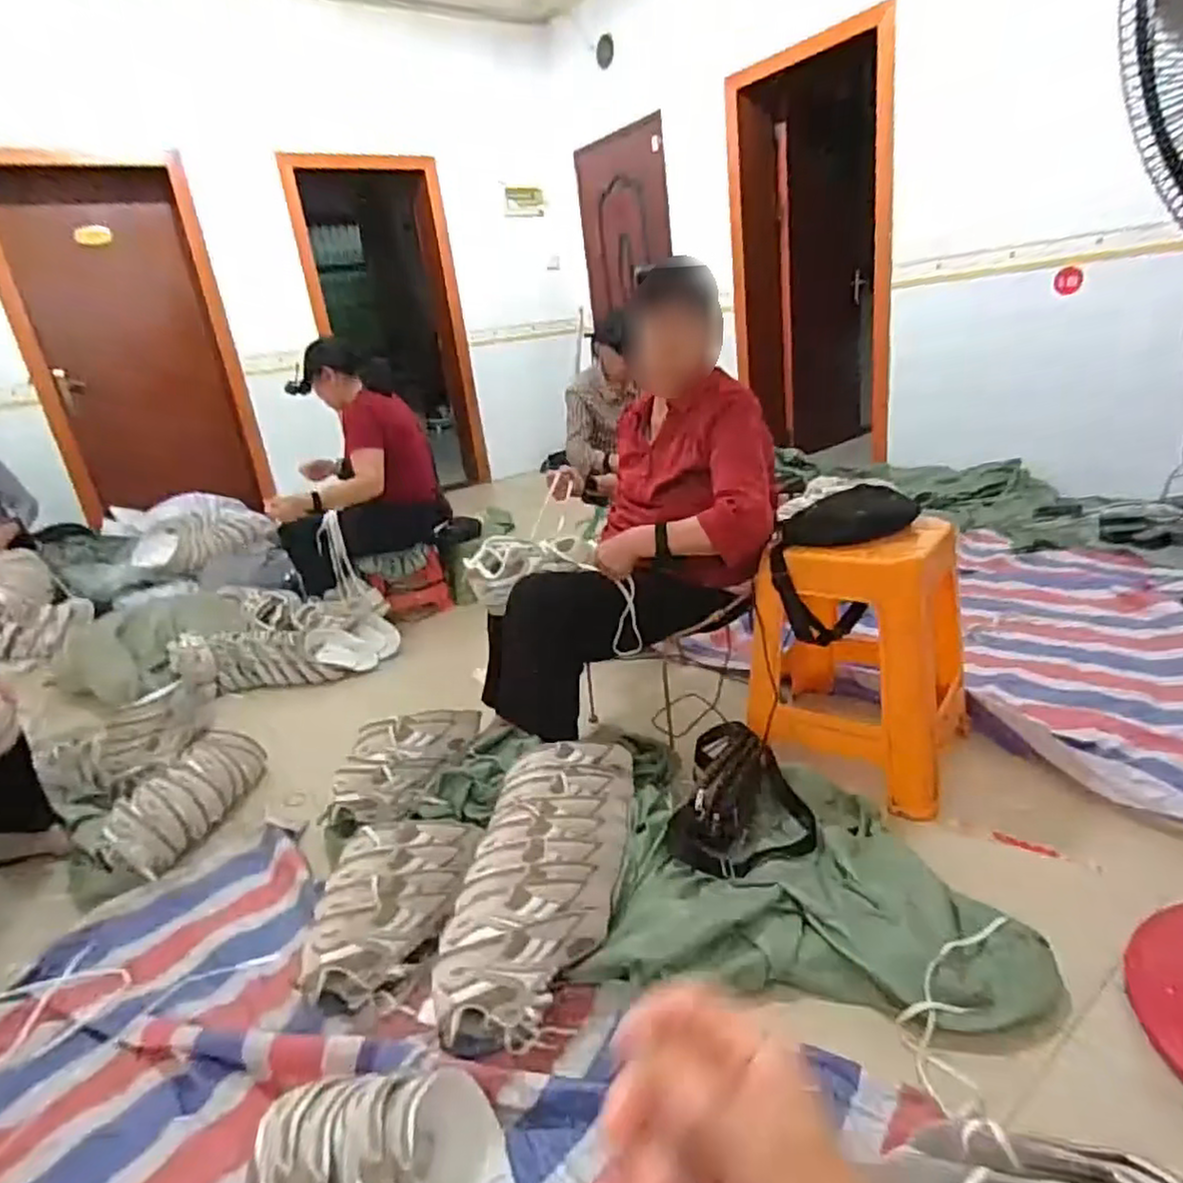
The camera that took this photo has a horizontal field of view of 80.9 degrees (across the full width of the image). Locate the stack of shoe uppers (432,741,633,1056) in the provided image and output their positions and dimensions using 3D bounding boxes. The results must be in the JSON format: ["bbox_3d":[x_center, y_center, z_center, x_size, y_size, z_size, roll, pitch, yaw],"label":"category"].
[{"bbox_3d":[-0.073,0.426,1.124,0.237,0.121,0.559,-3,21,11],"label":"stack of shoe uppers"}]

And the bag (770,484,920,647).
[{"bbox_3d":[0.471,-0.043,1.303,0.243,0.281,0.152,2,22,22],"label":"bag"}]

